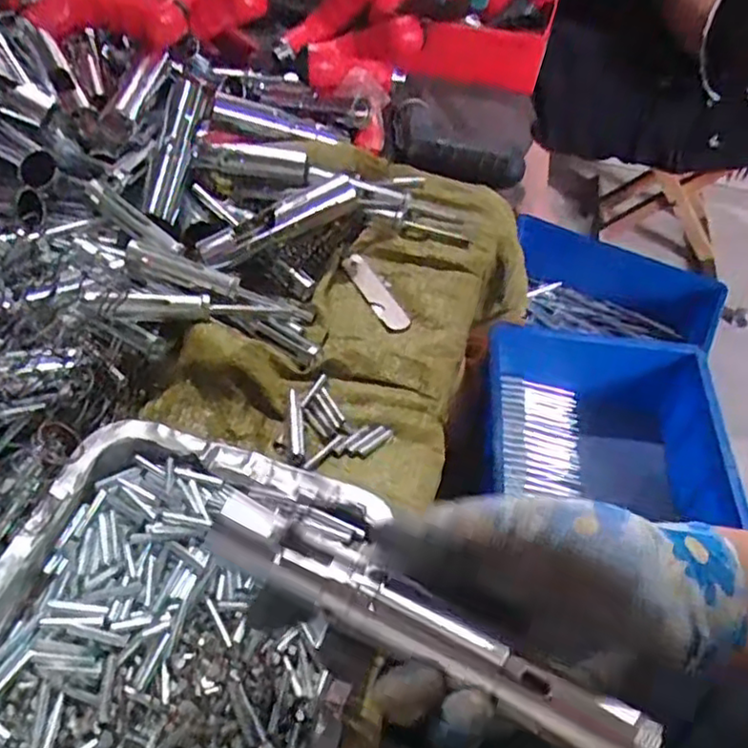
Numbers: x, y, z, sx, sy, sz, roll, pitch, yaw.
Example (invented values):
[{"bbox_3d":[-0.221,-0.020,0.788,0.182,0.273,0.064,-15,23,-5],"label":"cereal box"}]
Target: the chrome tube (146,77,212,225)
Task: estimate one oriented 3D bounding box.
[{"bbox_3d":[-0.147,-0.172,0.507,0.022,0.025,0.122,9,75,4],"label":"chrome tube"}]

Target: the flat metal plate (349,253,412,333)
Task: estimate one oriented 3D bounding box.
[{"bbox_3d":[0.001,-0.062,0.497,0.018,0.004,0.084,-23,56,-20],"label":"flat metal plate"}]

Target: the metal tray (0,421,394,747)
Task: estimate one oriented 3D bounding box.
[{"bbox_3d":[-0.103,0.142,0.298,0.179,0.028,0.251,14,51,8],"label":"metal tray"}]

